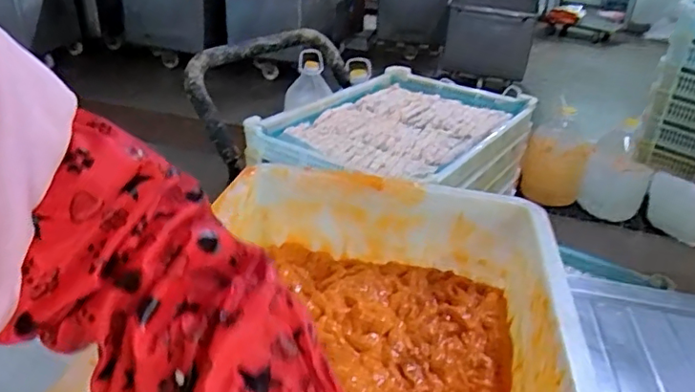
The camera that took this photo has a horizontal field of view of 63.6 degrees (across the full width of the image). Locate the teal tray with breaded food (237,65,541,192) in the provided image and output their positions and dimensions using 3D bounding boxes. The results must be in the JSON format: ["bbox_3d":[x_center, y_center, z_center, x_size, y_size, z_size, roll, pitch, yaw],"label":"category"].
[{"bbox_3d":[0.124,-0.137,1.212,0.450,0.097,0.587,17,30,21],"label":"teal tray with breaded food"}]

